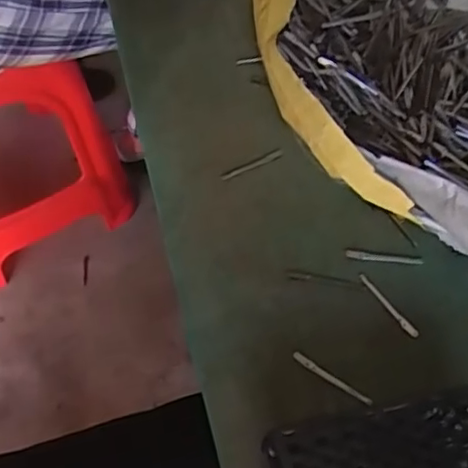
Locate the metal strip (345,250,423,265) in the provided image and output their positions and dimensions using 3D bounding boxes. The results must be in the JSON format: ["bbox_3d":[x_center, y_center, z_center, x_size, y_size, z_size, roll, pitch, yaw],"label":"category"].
[{"bbox_3d":[0.131,0.020,0.526,0.065,0.004,0.009,6,57,4],"label":"metal strip"}]

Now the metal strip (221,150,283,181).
[{"bbox_3d":[0.018,-0.066,0.581,0.067,0.004,0.009,-26,61,-16],"label":"metal strip"}]

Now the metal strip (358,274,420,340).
[{"bbox_3d":[0.127,0.059,0.501,0.007,0.004,0.068,-28,61,-17],"label":"metal strip"}]

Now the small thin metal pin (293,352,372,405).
[{"bbox_3d":[0.075,0.112,0.466,0.067,0.004,0.007,31,62,19],"label":"small thin metal pin"}]

